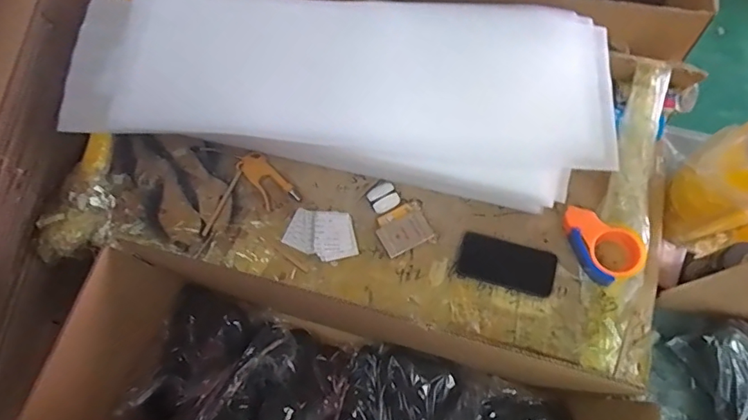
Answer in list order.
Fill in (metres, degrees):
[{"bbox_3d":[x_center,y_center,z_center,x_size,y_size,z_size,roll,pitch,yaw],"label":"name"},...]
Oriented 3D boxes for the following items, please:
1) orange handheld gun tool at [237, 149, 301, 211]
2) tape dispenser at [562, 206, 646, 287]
[{"bbox_3d":[-0.198,-0.056,0.880,0.058,0.021,0.126,-36,73,-10],"label":"orange handheld gun tool"},{"bbox_3d":[0.388,0.049,0.806,0.112,0.049,0.143,-28,72,-8],"label":"tape dispenser"}]

